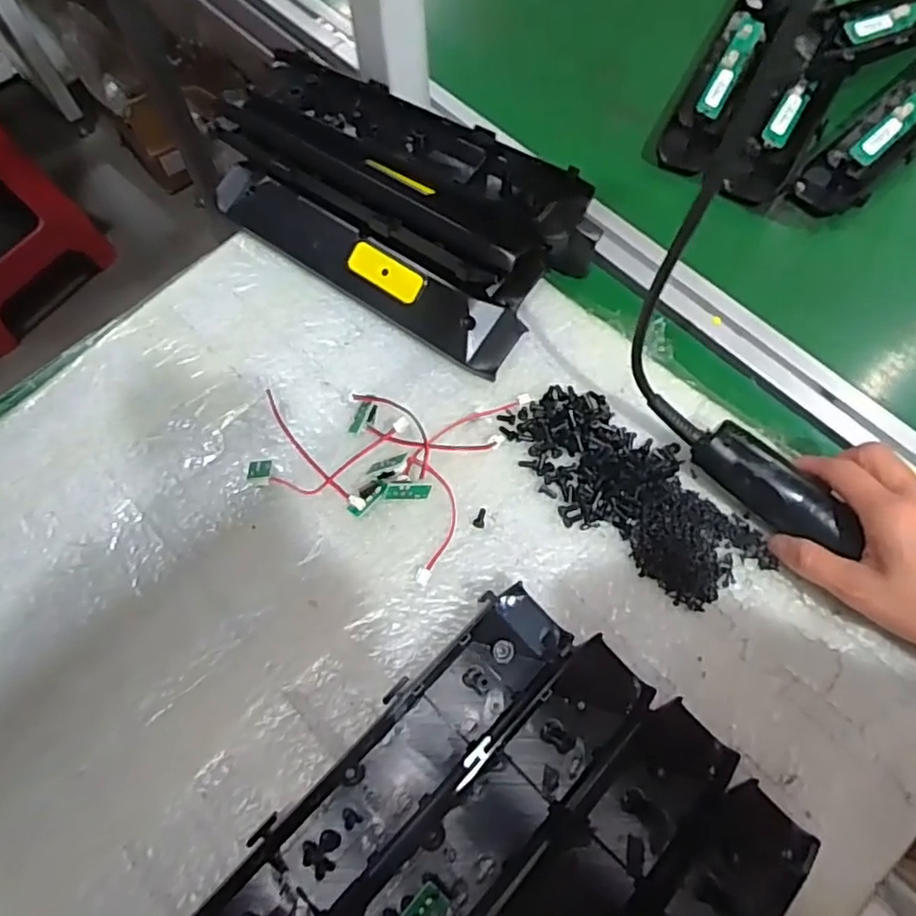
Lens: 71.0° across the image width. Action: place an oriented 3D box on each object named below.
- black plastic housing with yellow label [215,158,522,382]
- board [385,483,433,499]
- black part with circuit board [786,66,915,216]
[{"bbox_3d":[-0.077,-0.150,0.482,0.279,0.034,0.055,32,71,13],"label":"black plastic housing with yellow label"},{"bbox_3d":[-0.031,0.021,0.411,0.030,0.011,0.004,0,21,-25],"label":"board"},{"bbox_3d":[0.384,-0.292,0.554,0.283,0.023,0.061,-40,72,-15],"label":"black part with circuit board"}]

